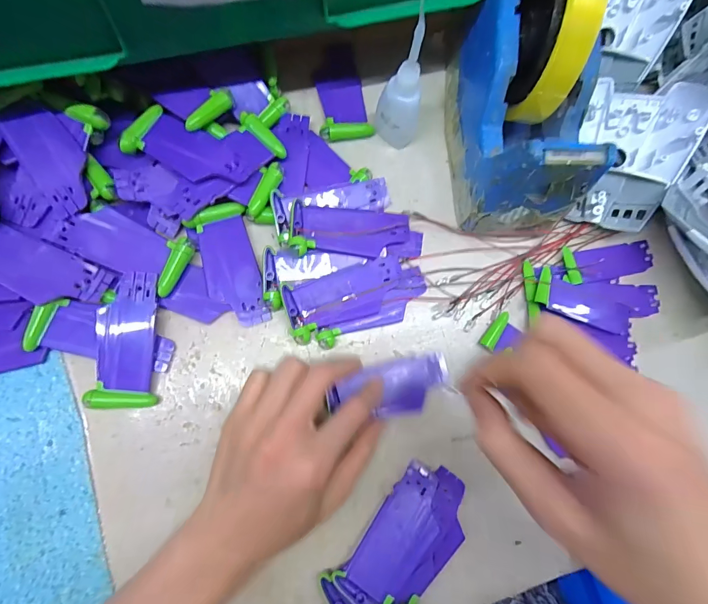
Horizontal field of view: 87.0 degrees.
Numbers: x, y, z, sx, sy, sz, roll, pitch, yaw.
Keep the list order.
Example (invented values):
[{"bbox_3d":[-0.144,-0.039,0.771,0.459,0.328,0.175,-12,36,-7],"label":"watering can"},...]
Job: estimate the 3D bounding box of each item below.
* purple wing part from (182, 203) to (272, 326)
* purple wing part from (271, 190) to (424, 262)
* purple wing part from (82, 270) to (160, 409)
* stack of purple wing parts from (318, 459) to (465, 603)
[{"bbox_3d":[-0.088,-0.026,0.267,0.038,0.007,0.087,-20,81,-9],"label":"purple wing part"},{"bbox_3d":[-0.003,-0.051,0.280,0.114,0.013,0.043,7,70,-13],"label":"purple wing part"},{"bbox_3d":[-0.154,0.025,0.252,0.038,0.007,0.091,3,79,-4],"label":"purple wing part"},{"bbox_3d":[0.033,0.162,0.244,0.055,0.034,0.110,44,79,4],"label":"stack of purple wing parts"}]

